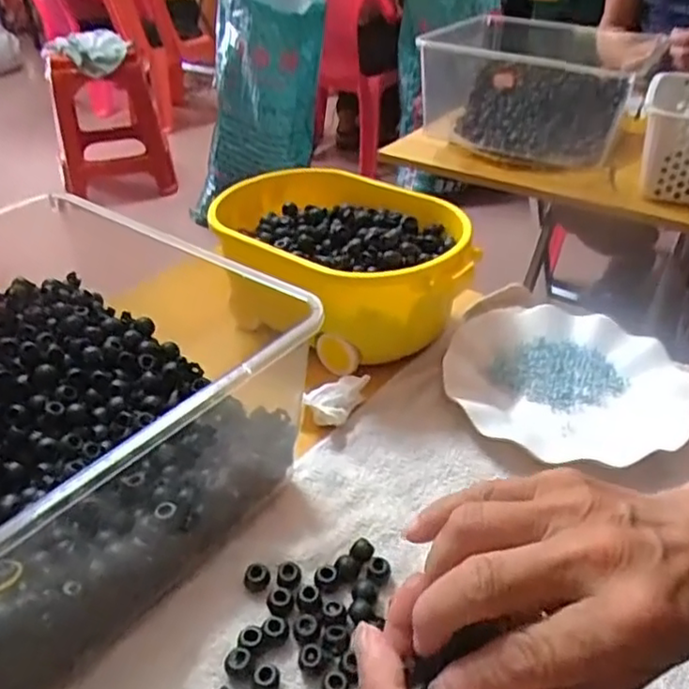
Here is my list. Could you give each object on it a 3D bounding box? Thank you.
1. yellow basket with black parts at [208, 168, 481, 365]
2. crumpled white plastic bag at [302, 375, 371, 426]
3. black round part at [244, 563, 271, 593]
[{"bbox_3d":[-0.003,-0.075,0.590,0.241,0.093,0.169,21,41,28],"label":"yellow basket with black parts"},{"bbox_3d":[-0.003,0.039,0.504,0.032,0.016,0.056,25,43,32],"label":"crumpled white plastic bag"},{"bbox_3d":[-0.052,0.138,0.386,0.015,0.008,0.015,-2,37,2],"label":"black round part"}]

